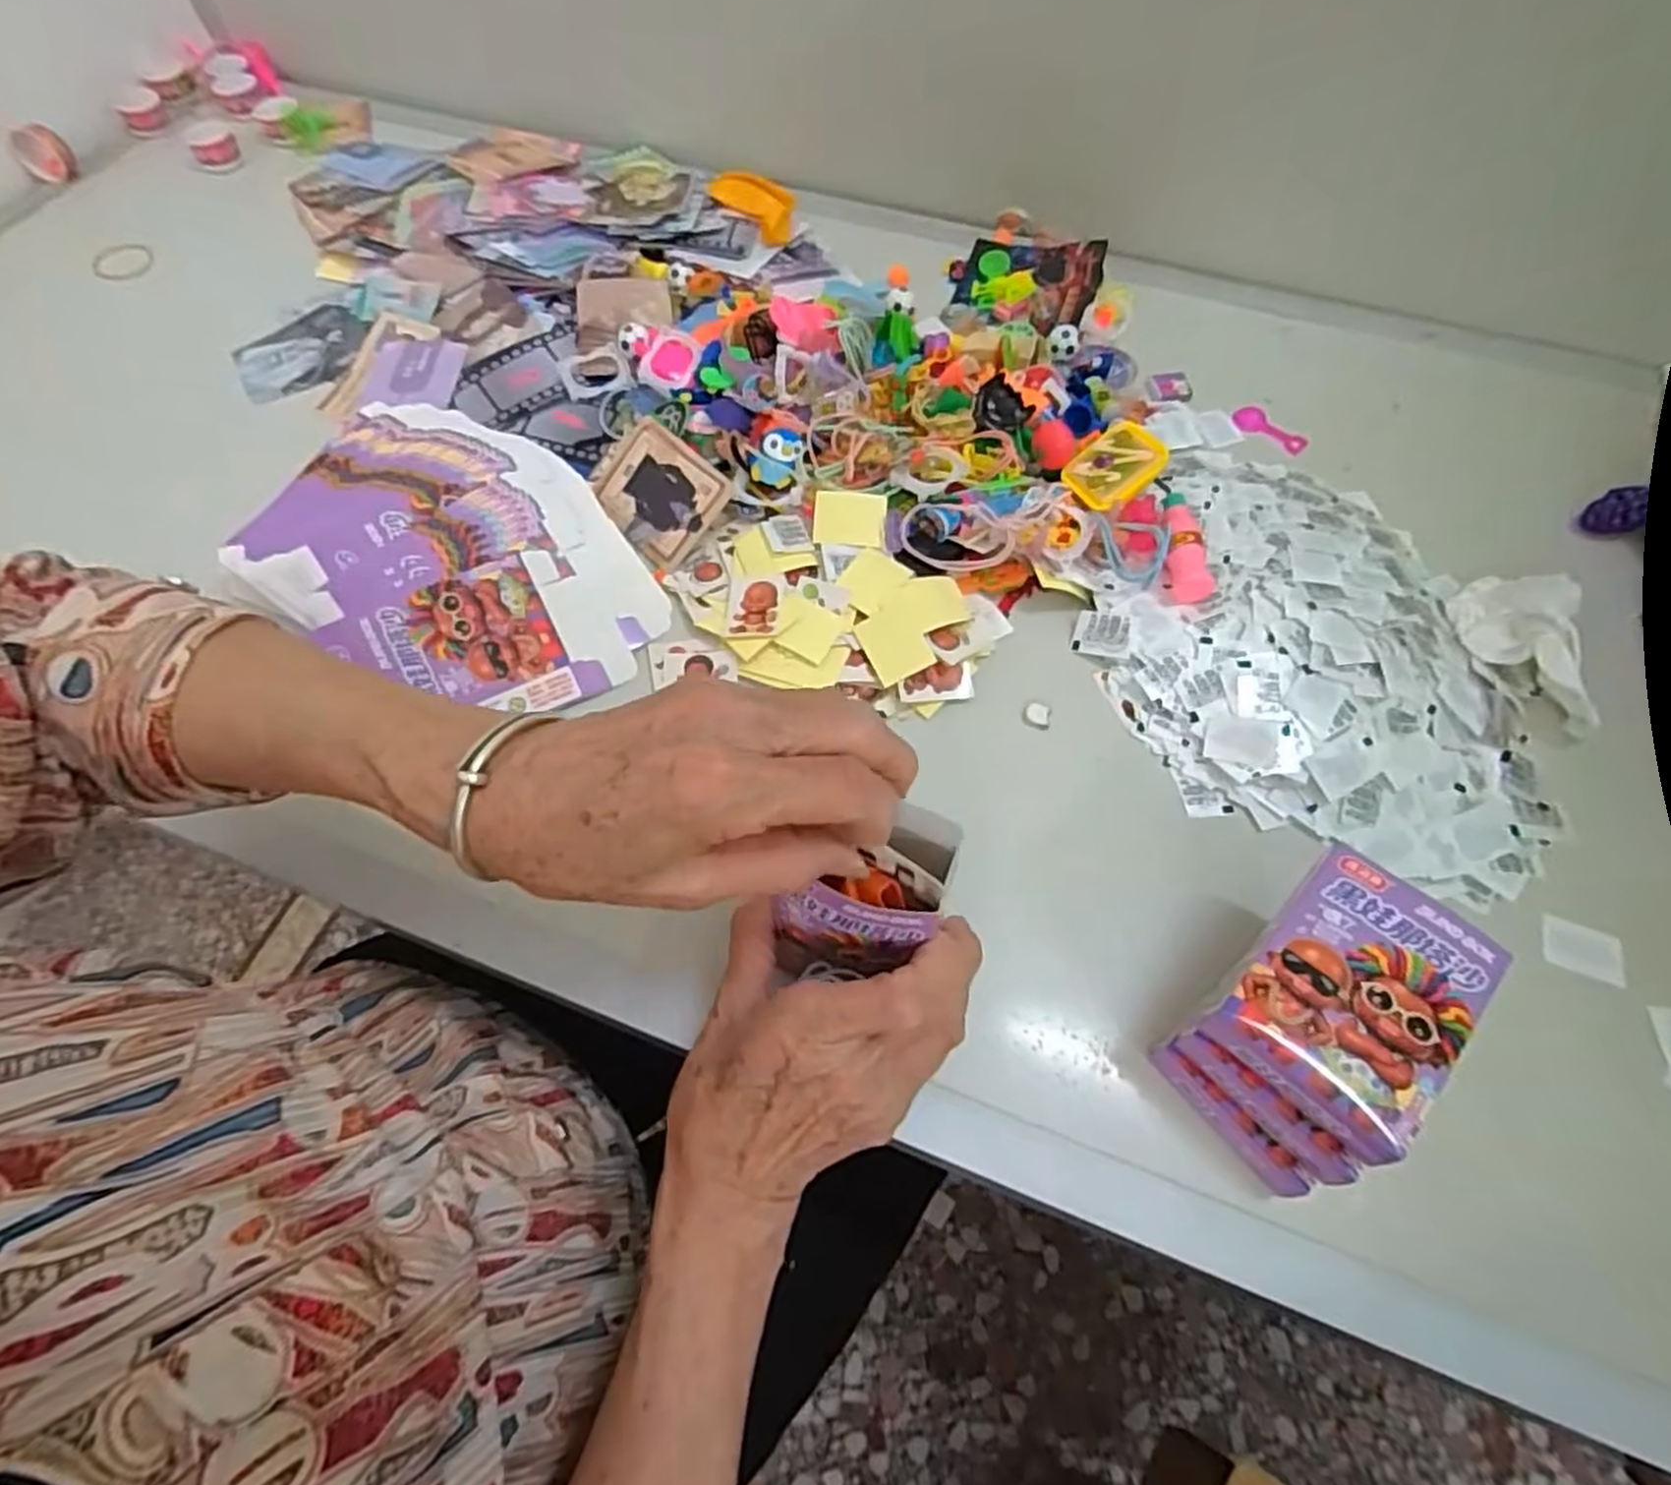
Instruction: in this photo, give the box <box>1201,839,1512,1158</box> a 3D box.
[{"bbox_3d":[0.188,0.090,0.284,0.065,0.020,0.091,40,68,19],"label":"box"}]

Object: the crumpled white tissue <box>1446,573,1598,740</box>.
[{"bbox_3d":[0.359,-0.055,0.408,0.053,0.029,0.094,8,61,3],"label":"crumpled white tissue"}]

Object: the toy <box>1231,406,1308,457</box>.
[{"bbox_3d":[0.281,-0.202,0.510,0.049,0.006,0.019,41,69,19],"label":"toy"}]

